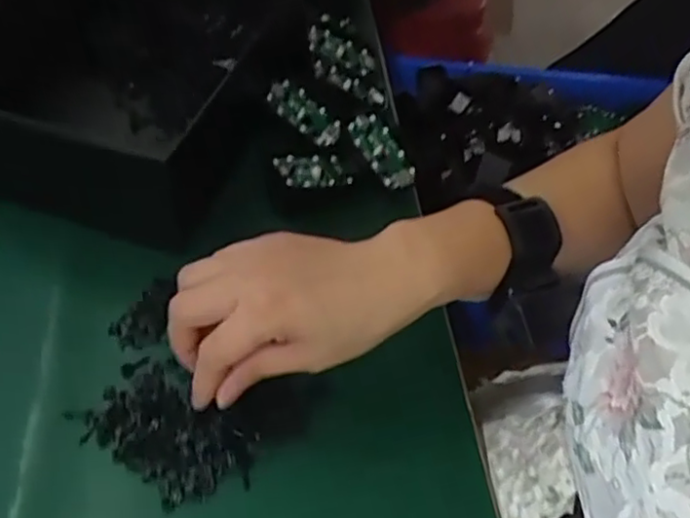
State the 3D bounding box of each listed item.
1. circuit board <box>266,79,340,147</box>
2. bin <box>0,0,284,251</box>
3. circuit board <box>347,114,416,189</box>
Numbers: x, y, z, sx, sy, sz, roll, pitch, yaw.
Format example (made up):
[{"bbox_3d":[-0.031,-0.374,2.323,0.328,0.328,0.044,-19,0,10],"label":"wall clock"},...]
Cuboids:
[{"bbox_3d":[-0.032,-0.115,0.523,0.063,0.007,0.031,43,65,-8],"label":"circuit board"},{"bbox_3d":[-0.163,-0.127,0.483,0.192,0.108,0.209,10,50,3],"label":"bin"},{"bbox_3d":[0.029,-0.082,0.506,0.030,0.008,0.063,-37,91,-30],"label":"circuit board"}]

